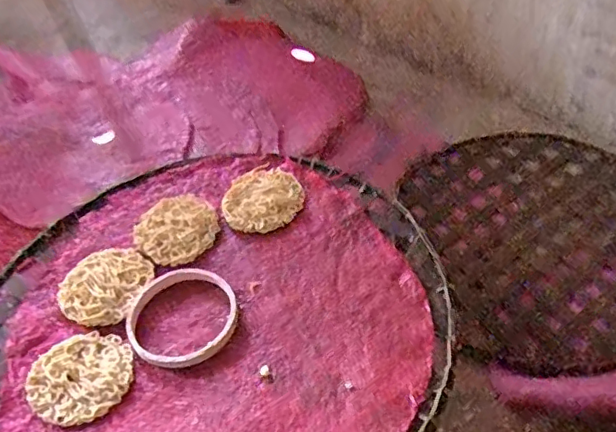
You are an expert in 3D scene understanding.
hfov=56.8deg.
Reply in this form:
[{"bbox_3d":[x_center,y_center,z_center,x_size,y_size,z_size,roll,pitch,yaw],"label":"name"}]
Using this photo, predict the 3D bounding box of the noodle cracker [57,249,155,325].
[{"bbox_3d":[-0.176,0.059,0.493,0.068,0.009,0.075,17,51,22],"label":"noodle cracker"}]

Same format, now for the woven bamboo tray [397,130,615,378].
[{"bbox_3d":[0.321,0.015,0.754,0.333,0.022,0.400,-9,46,-1],"label":"woven bamboo tray"}]

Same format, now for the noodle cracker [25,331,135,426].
[{"bbox_3d":[-0.174,0.123,0.437,0.076,0.006,0.071,-17,47,-9],"label":"noodle cracker"}]

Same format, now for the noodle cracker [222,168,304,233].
[{"bbox_3d":[-0.042,-0.016,0.549,0.073,0.014,0.075,-4,46,4],"label":"noodle cracker"}]

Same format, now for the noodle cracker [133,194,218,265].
[{"bbox_3d":[-0.122,0.011,0.530,0.076,0.013,0.070,-4,46,4],"label":"noodle cracker"}]

